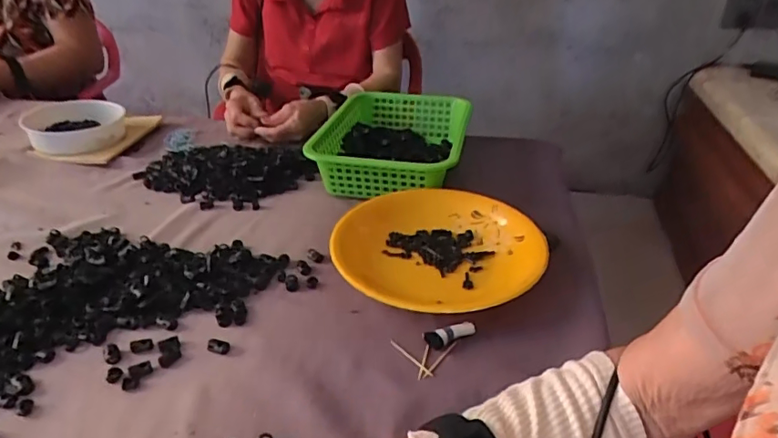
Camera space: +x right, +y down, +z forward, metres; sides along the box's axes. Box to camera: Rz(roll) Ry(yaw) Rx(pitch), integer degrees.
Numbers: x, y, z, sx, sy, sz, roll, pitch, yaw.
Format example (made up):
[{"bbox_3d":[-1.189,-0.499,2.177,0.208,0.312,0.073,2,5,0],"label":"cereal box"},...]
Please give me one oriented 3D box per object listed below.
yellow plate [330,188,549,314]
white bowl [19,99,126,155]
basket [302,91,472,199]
[{"bbox_3d":[0.059,0.038,0.609,0.226,0.045,0.233,1,31,0],"label":"yellow plate"},{"bbox_3d":[-0.567,-0.171,0.935,0.154,0.053,0.161,1,31,0],"label":"white bowl"},{"bbox_3d":[0.008,-0.122,0.829,0.204,0.076,0.298,8,32,11],"label":"basket"}]

